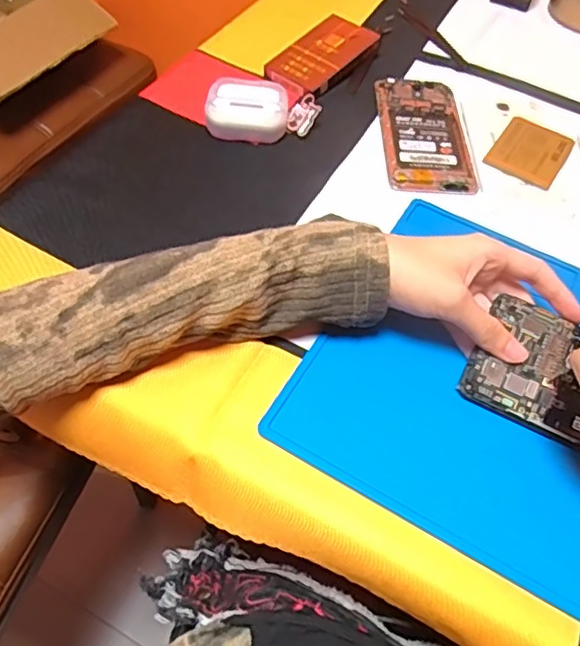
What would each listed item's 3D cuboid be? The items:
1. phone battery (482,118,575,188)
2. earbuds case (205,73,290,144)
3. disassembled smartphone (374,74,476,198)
[{"bbox_3d":[0.196,-0.140,0.484,0.055,0.009,0.066,29,58,16],"label":"phone battery"},{"bbox_3d":[-0.034,-0.173,0.485,0.064,0.030,0.050,-1,55,-4],"label":"earbuds case"},{"bbox_3d":[0.111,-0.160,0.496,0.069,0.005,0.140,1,55,-3],"label":"disassembled smartphone"}]

